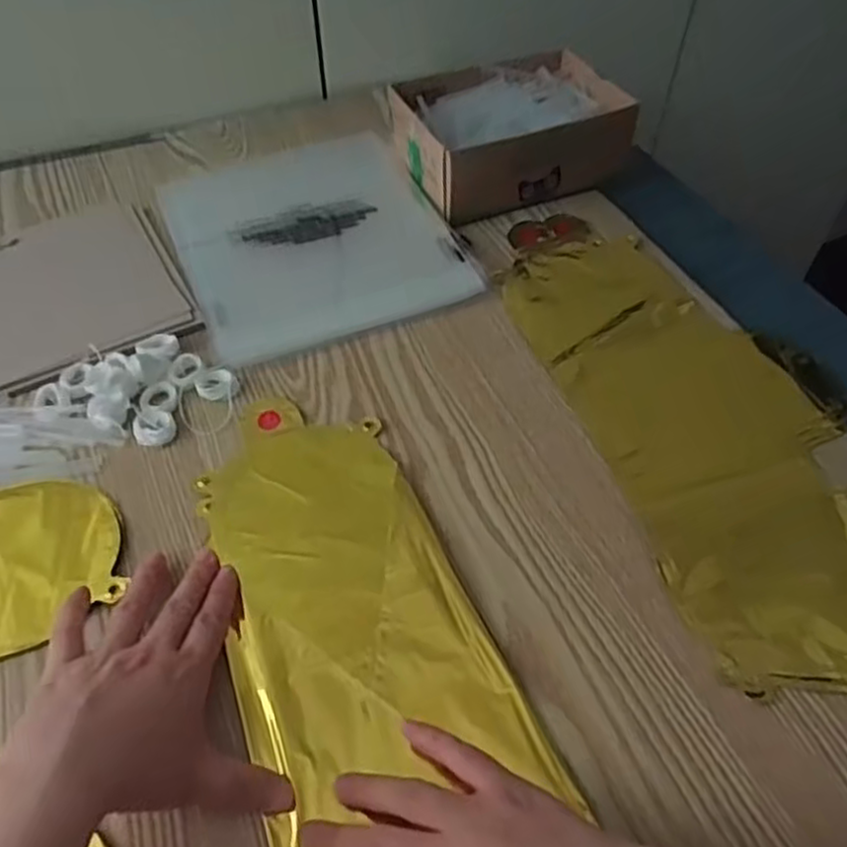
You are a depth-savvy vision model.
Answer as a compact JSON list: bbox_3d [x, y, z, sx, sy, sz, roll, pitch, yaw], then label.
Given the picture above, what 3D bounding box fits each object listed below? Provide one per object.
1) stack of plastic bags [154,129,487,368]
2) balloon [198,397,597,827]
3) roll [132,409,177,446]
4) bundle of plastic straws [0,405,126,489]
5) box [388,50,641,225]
[{"bbox_3d":[-0.093,-0.158,0.597,0.208,0.017,0.230,-18,54,-14],"label":"stack of plastic bags"},{"bbox_3d":[-0.016,0.148,0.364,0.132,0.009,0.427,-18,53,-14],"label":"balloon"},{"bbox_3d":[-0.176,0.002,0.473,0.025,0.011,0.023,0,52,0],"label":"roll"},{"bbox_3d":[-0.269,0.014,0.466,0.138,0.007,0.059,-2,52,-2],"label":"bundle of plastic straws"},{"bbox_3d":[0.072,-0.264,0.644,0.188,0.060,0.151,-19,54,-15],"label":"box"}]

